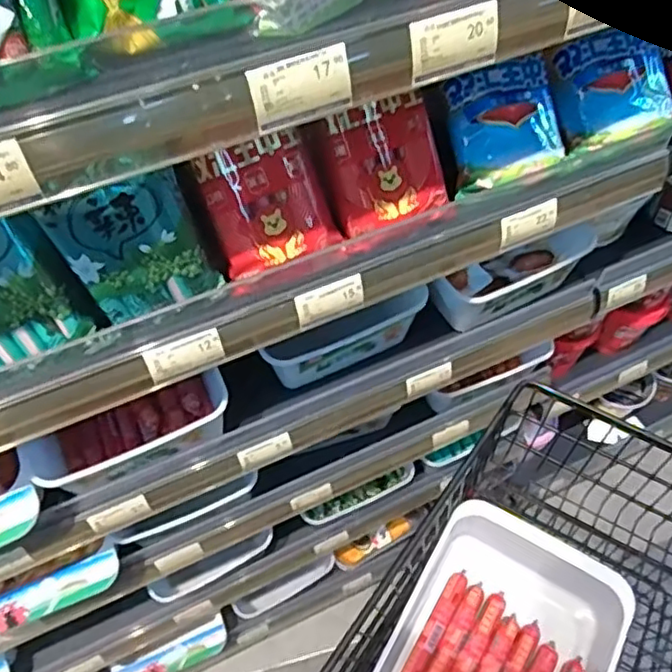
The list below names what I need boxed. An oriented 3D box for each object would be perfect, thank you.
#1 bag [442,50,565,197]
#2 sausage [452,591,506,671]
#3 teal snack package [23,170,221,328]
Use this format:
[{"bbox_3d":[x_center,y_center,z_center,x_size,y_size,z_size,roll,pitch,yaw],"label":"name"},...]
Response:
[{"bbox_3d":[0.158,-0.194,0.617,0.112,0.055,0.093,-16,98,-6],"label":"bag"},{"bbox_3d":[0.149,0.362,0.706,0.023,0.028,0.167,28,60,19],"label":"sausage"},{"bbox_3d":[-0.149,-0.063,0.476,0.100,0.119,0.026,-28,59,-17],"label":"teal snack package"}]

